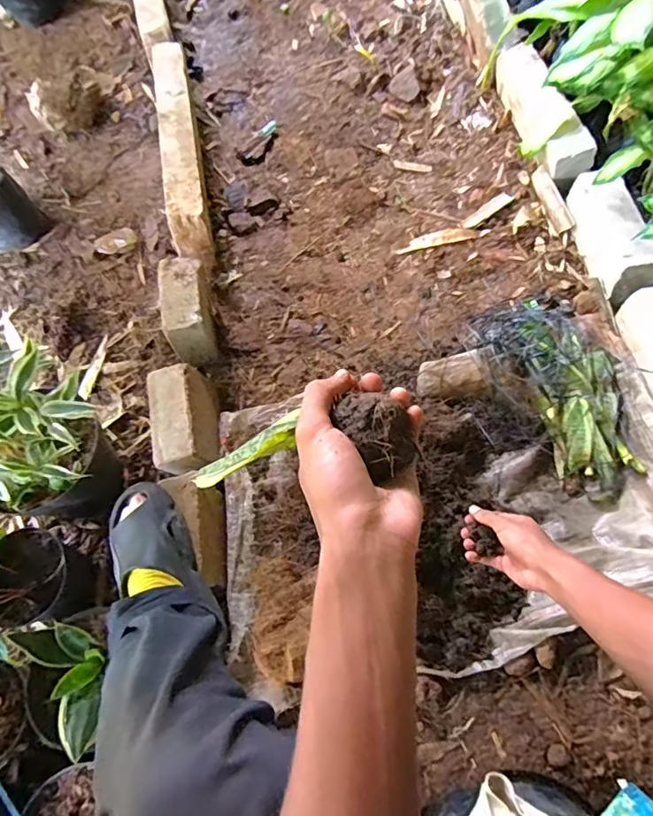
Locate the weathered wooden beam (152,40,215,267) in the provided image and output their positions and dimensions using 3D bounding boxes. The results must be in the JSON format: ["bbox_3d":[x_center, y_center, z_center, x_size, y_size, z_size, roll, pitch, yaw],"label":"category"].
[{"bbox_3d":[-0.328,-0.596,1.191,0.086,0.117,0.600,-12,68,0],"label":"weathered wooden beam"}]

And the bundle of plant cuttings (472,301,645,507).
[{"bbox_3d":[0.434,-0.042,0.940,0.188,0.088,0.398,-26,68,-6],"label":"bundle of plant cuttings"}]

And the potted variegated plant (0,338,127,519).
[{"bbox_3d":[-0.465,0.057,0.836,0.189,0.376,0.205,-2,67,2],"label":"potted variegated plant"}]

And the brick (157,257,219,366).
[{"bbox_3d":[-0.271,-0.194,1.027,0.083,0.115,0.178,-10,68,0],"label":"brick"}]

